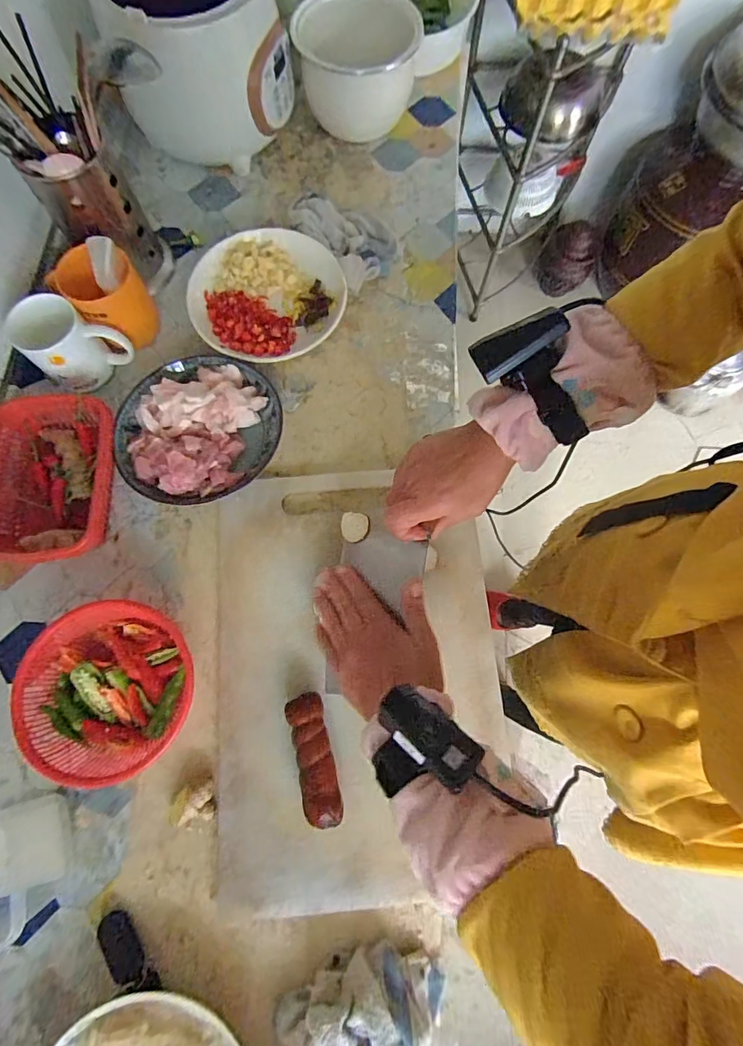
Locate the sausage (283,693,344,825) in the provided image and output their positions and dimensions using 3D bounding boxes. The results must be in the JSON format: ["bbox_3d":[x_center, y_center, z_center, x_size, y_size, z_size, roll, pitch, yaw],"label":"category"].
[{"bbox_3d":[-0.056,0.234,0.457,0.035,0.042,0.118,-14,74,-4],"label":"sausage"}]

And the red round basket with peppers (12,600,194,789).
[{"bbox_3d":[-0.274,0.175,0.469,0.167,0.051,0.162,0,74,0],"label":"red round basket with peppers"}]

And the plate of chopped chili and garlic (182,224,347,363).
[{"bbox_3d":[-0.140,-0.302,0.611,0.197,0.040,0.190,0,74,0],"label":"plate of chopped chili and garlic"}]

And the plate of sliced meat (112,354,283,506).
[{"bbox_3d":[-0.208,-0.112,0.546,0.185,0.058,0.188,0,74,0],"label":"plate of sliced meat"}]

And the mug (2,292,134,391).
[{"bbox_3d":[-0.356,-0.216,0.545,0.101,0.086,0.068,-34,76,-9],"label":"mug"}]

